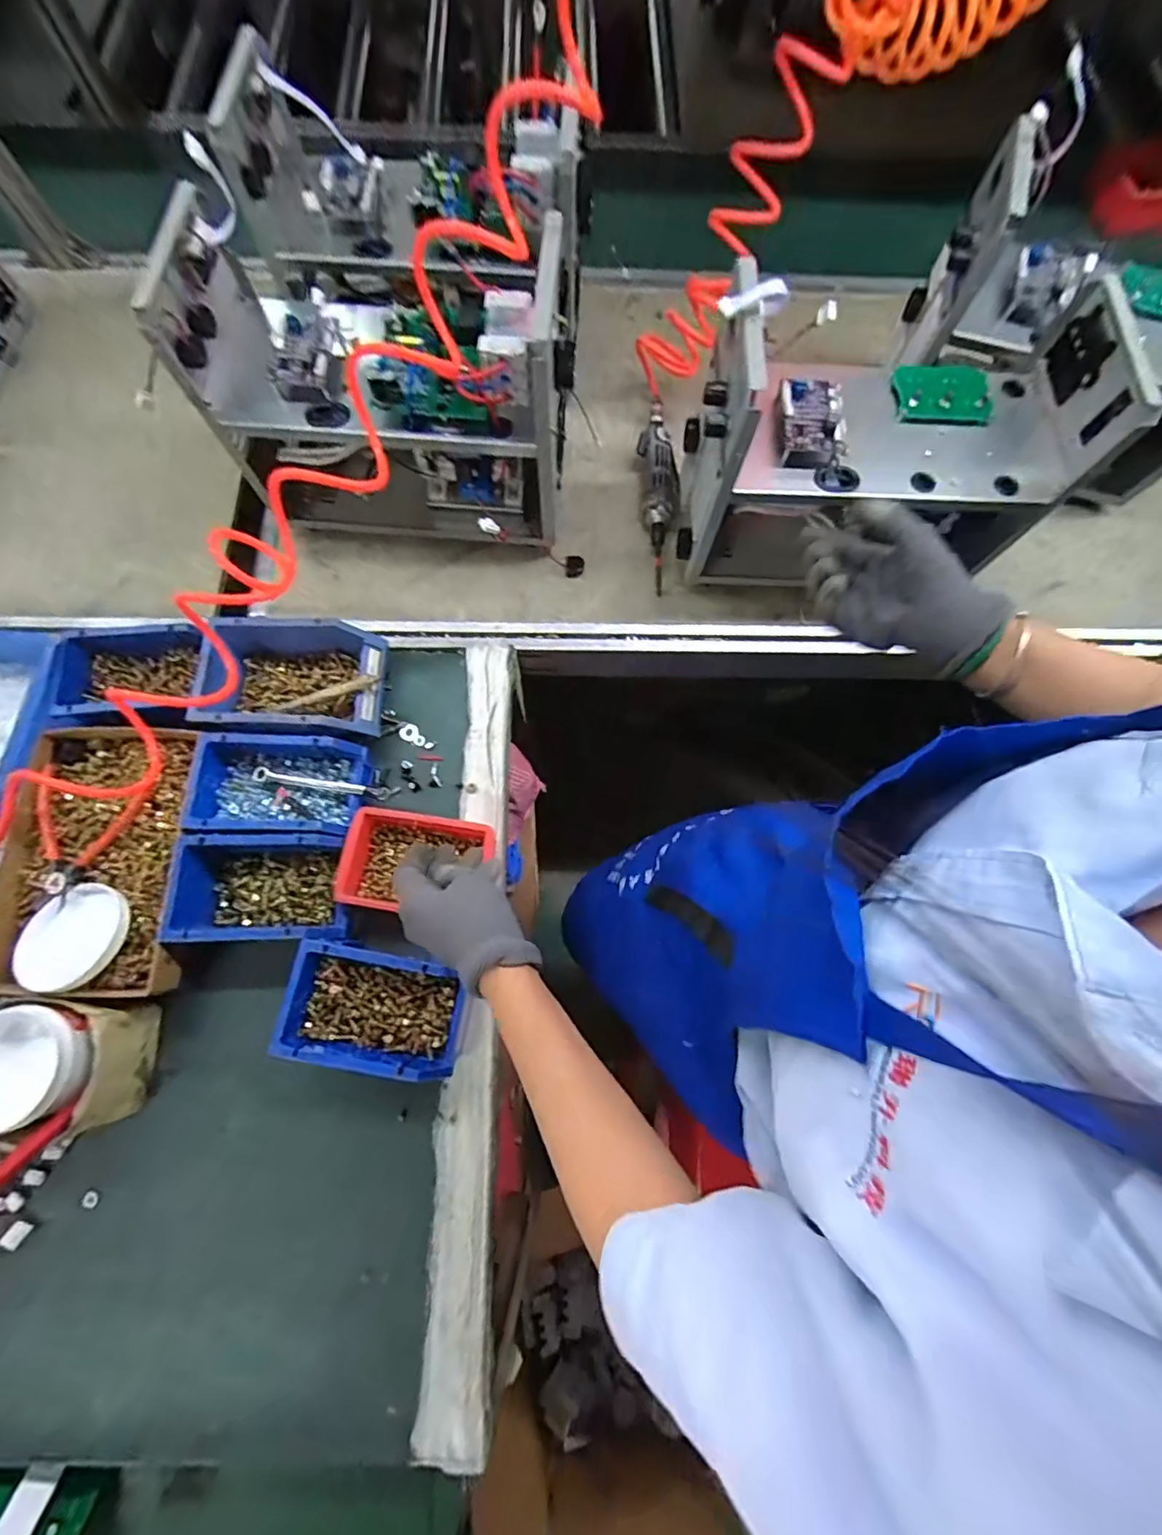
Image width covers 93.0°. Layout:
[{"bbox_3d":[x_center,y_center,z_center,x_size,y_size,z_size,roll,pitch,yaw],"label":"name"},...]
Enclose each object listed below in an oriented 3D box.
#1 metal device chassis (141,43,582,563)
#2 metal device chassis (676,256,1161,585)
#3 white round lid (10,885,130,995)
[{"bbox_3d":[-0.210,-0.534,0.667,0.400,0.267,0.416,6,75,0],"label":"metal device chassis"},{"bbox_3d":[0.312,-0.358,0.624,0.386,0.259,0.177,1,75,-1],"label":"metal device chassis"},{"bbox_3d":[-0.491,0.161,0.530,0.084,0.022,0.093,19,75,3],"label":"white round lid"}]

